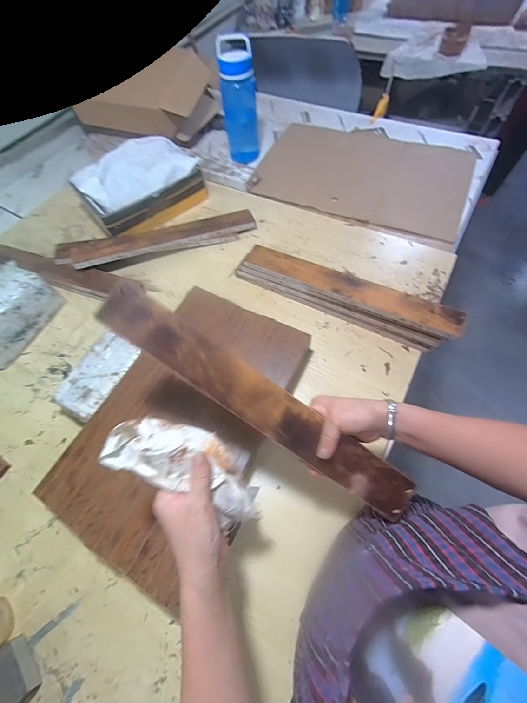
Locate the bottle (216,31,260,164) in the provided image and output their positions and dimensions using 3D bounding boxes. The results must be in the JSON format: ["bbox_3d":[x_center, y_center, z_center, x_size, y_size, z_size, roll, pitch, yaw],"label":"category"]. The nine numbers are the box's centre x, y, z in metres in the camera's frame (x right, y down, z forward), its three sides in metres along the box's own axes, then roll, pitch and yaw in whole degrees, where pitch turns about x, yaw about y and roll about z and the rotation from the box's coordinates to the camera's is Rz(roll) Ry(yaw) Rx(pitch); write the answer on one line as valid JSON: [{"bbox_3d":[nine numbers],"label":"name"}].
[{"bbox_3d":[-0.069,-0.746,0.886,0.087,0.285,0.072,-36,66,-14],"label":"bottle"}]

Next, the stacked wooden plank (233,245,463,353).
[{"bbox_3d":[0.165,-0.121,0.636,0.462,0.074,0.073,24,65,15],"label":"stacked wooden plank"}]

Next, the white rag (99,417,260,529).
[{"bbox_3d":[-0.085,0.131,0.343,0.183,0.051,0.080,34,62,-21],"label":"white rag"}]

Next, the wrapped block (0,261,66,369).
[{"bbox_3d":[-0.570,-0.073,0.644,0.097,0.105,0.217,23,65,15],"label":"wrapped block"}]

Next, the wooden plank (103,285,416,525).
[{"bbox_3d":[0.004,0.069,0.368,0.452,0.008,0.060,36,84,-5],"label":"wooden plank"}]

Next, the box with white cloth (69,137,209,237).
[{"bbox_3d":[-0.354,-0.467,0.830,0.311,0.126,0.221,-39,66,-17],"label":"box with white cloth"}]

